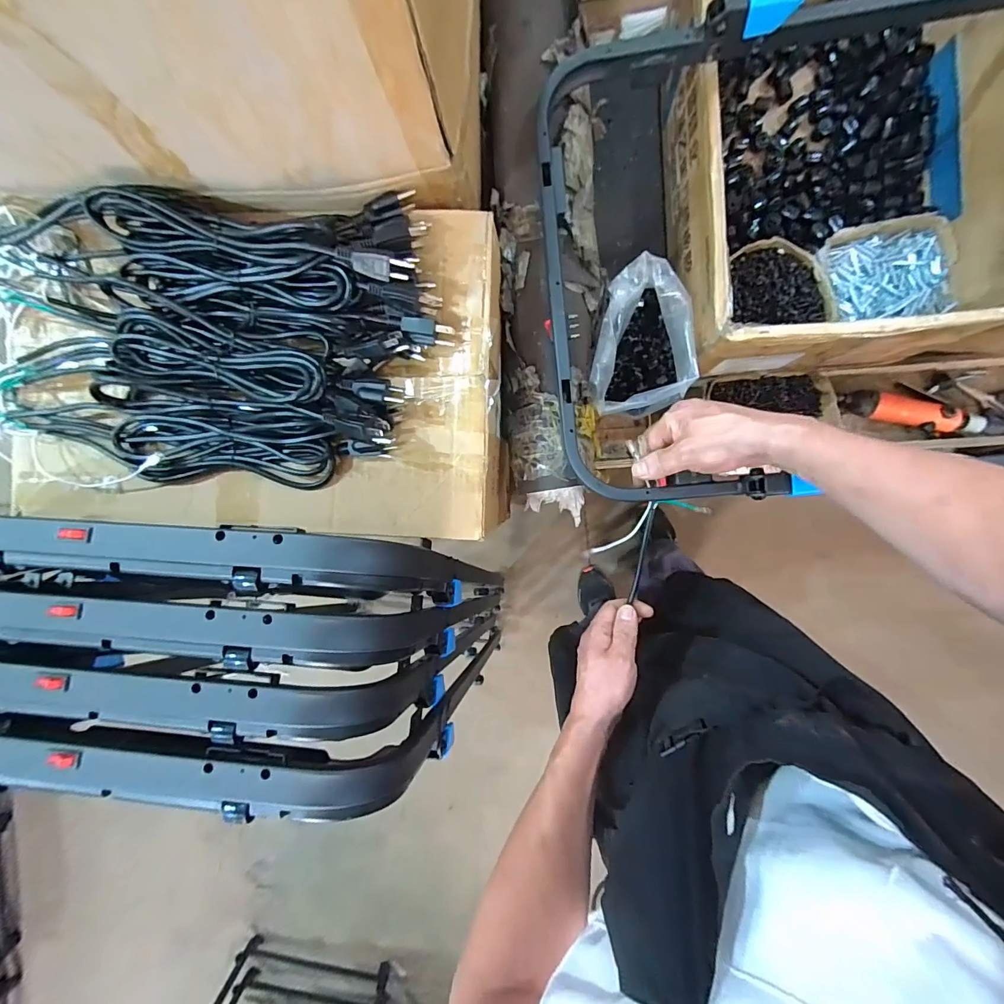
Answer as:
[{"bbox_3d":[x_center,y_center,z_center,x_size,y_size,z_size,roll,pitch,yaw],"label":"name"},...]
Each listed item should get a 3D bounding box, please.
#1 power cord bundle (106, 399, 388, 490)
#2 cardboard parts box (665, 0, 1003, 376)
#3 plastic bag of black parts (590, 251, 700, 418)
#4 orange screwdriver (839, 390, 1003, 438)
[{"bbox_3d":[-0.265,-0.061,0.451,0.309,0.054,0.091,5,92,5],"label":"power cord bundle"},{"bbox_3d":[0.416,-0.464,0.581,0.365,0.189,0.544,-4,92,5],"label":"cardboard parts box"},{"bbox_3d":[0.185,-0.208,0.600,0.128,0.117,0.182,2,92,5],"label":"plastic bag of black parts"},{"bbox_3d":[0.648,-0.132,0.679,0.242,0.037,0.050,13,93,5],"label":"orange screwdriver"}]

